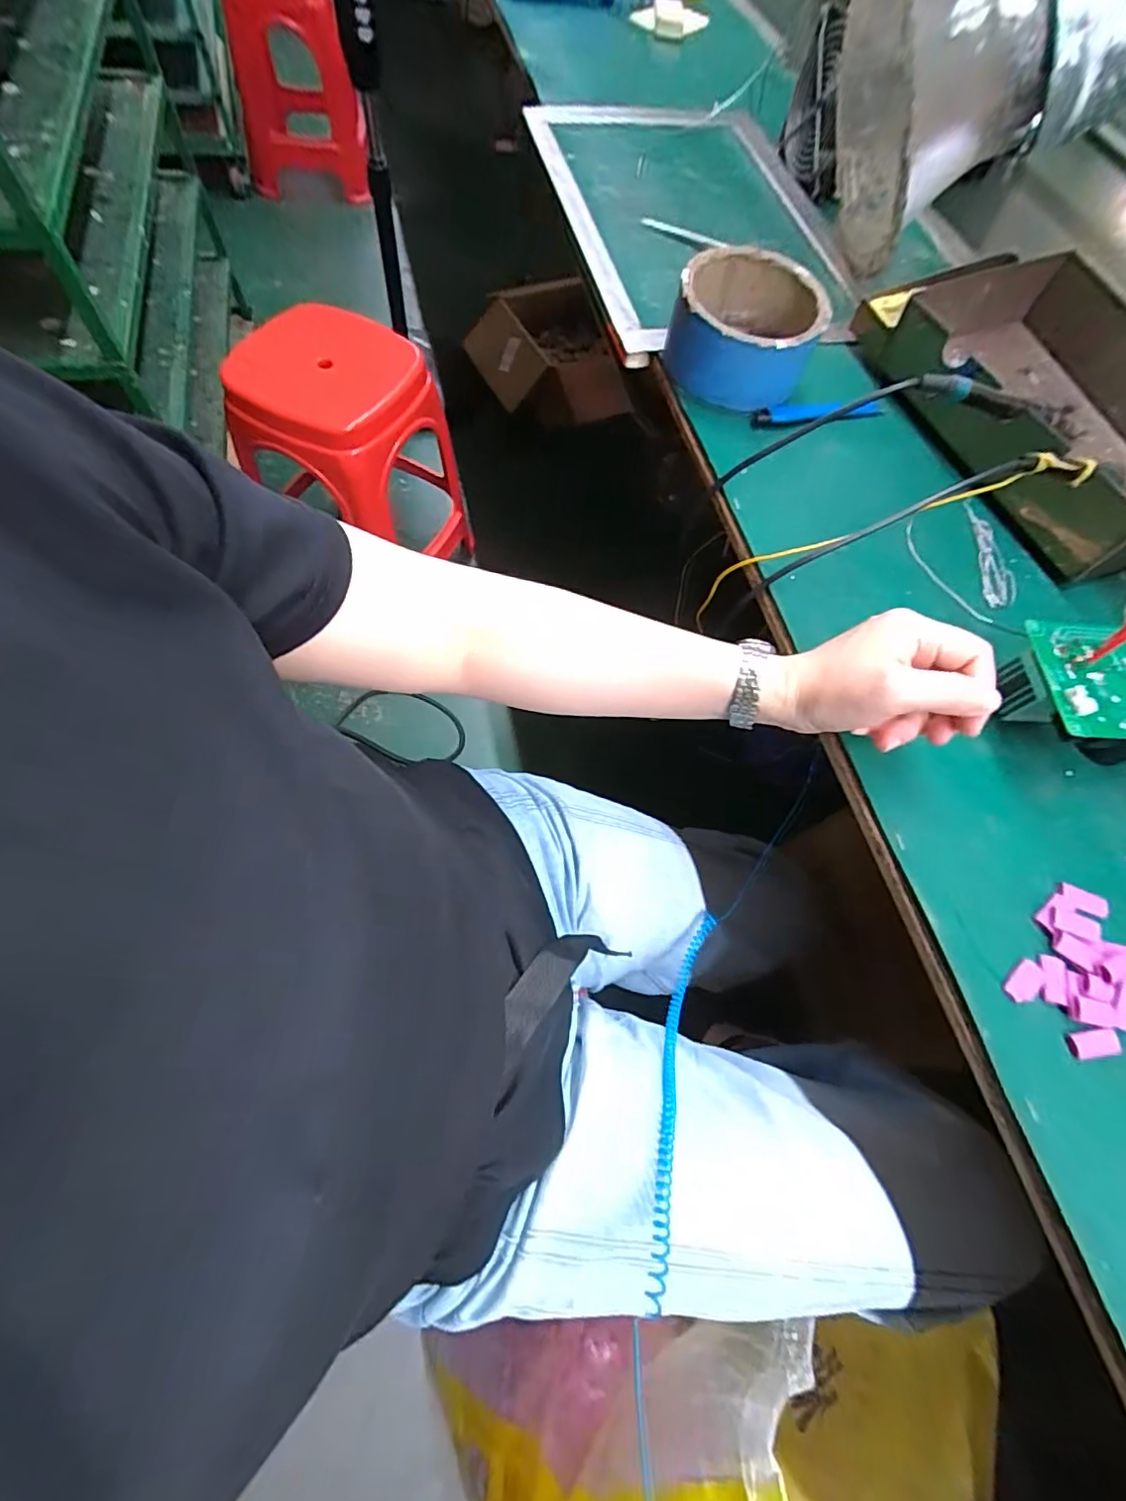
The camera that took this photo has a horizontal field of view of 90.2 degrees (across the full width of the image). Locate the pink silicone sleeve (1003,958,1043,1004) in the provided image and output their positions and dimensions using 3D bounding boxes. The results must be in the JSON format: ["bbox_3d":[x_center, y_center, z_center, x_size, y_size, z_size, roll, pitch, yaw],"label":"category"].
[{"bbox_3d":[0.254,0.127,0.308,0.027,0.004,0.014,-37,75,-19],"label":"pink silicone sleeve"}]

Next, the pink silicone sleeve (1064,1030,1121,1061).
[{"bbox_3d":[0.283,0.155,0.297,0.028,0.004,0.013,-3,67,-7],"label":"pink silicone sleeve"}]

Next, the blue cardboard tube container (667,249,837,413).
[{"bbox_3d":[0.154,-0.357,0.480,0.123,0.061,0.114,15,66,1],"label":"blue cardboard tube container"}]

